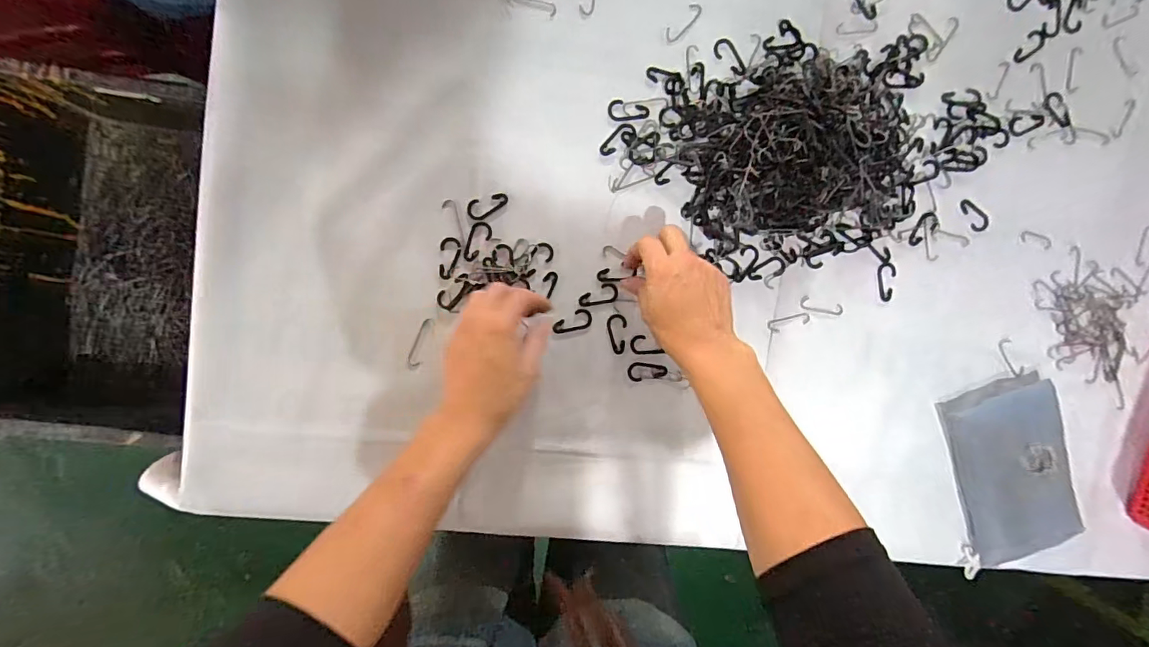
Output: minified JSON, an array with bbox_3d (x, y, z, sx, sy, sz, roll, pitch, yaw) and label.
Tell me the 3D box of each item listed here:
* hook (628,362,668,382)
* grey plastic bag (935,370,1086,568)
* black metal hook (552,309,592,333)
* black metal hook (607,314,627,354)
[{"bbox_3d":[0.068,0.044,0.460,0.035,0.004,0.017,-11,97,-5],"label":"hook"},{"bbox_3d":[0.436,0.147,0.490,0.107,0.042,0.170,-15,97,-5],"label":"grey plastic bag"},{"bbox_3d":[-0.002,-0.002,0.450,0.036,0.004,0.019,-12,97,-5],"label":"black metal hook"},{"bbox_3d":[0.040,0.010,0.456,0.018,0.004,0.037,-5,96,-6],"label":"black metal hook"}]

